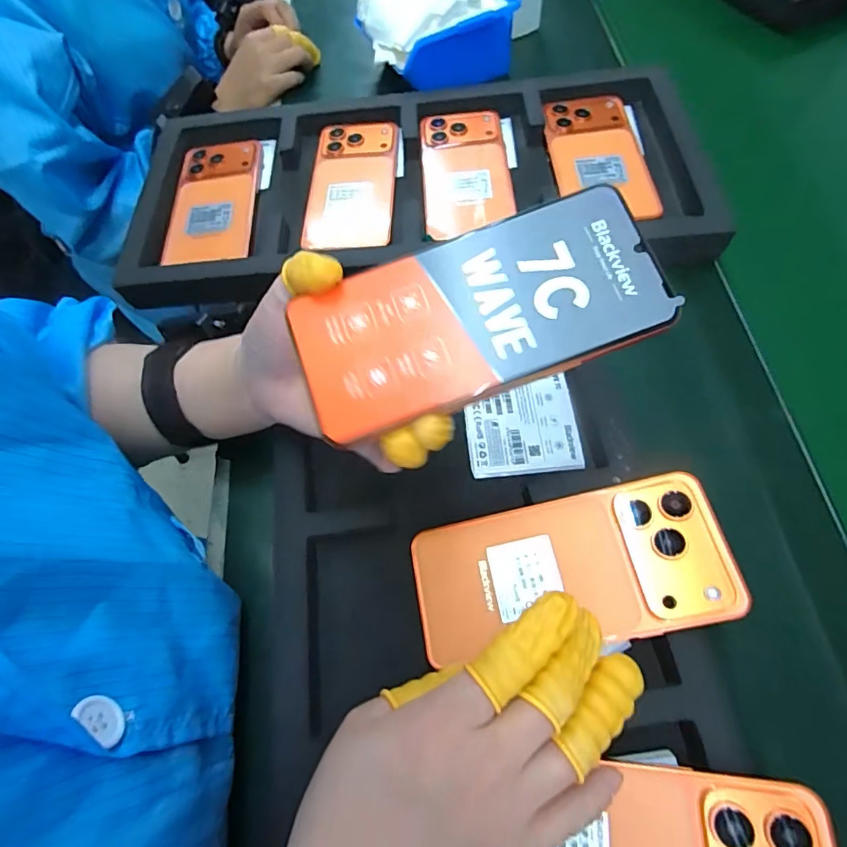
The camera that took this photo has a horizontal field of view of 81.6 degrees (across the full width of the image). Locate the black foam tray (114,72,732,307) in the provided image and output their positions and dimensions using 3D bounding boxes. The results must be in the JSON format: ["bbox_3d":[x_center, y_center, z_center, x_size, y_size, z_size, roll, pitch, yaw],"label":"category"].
[{"bbox_3d":[-0.007,-0.210,0.432,0.492,0.030,0.232,-5,61,1],"label":"black foam tray"}]

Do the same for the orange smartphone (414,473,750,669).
[{"bbox_3d":[0.075,0.078,0.264,0.161,0.009,0.074,-12,61,11],"label":"orange smartphone"}]

